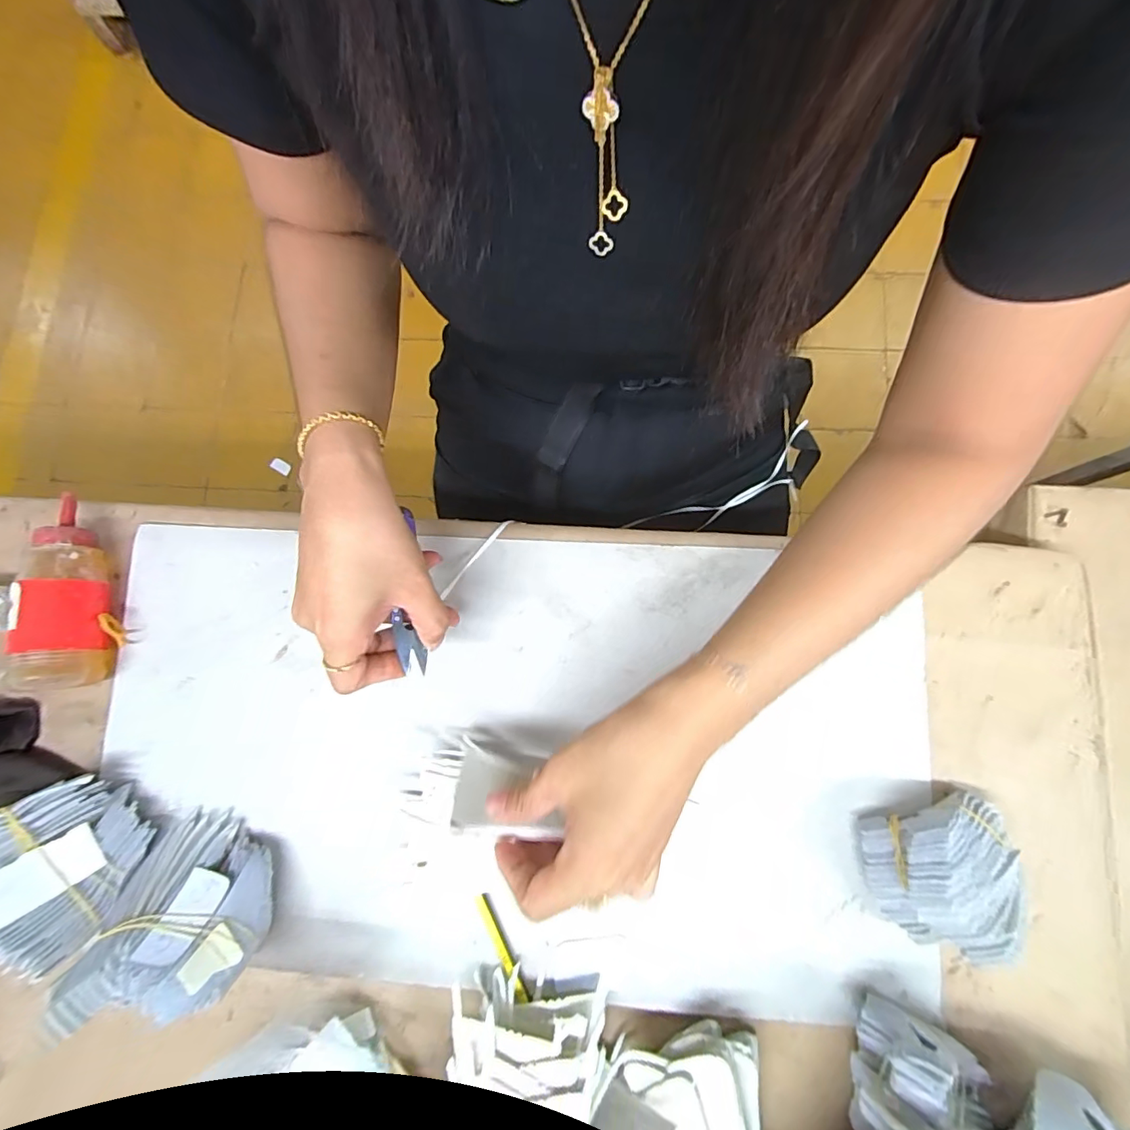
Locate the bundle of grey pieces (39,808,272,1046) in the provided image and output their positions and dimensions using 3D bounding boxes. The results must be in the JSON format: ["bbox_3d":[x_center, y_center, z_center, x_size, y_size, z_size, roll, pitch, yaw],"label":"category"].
[{"bbox_3d":[-0.242,0.216,0.320,0.095,0.067,0.090,-5,81,2],"label":"bundle of grey pieces"}]

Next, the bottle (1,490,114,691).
[{"bbox_3d":[-0.358,0.018,0.368,0.046,0.046,0.140,-10,81,1],"label":"bottle"}]

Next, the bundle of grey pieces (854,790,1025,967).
[{"bbox_3d":[0.233,0.186,0.305,0.088,0.049,0.072,-13,80,1],"label":"bundle of grey pieces"}]

